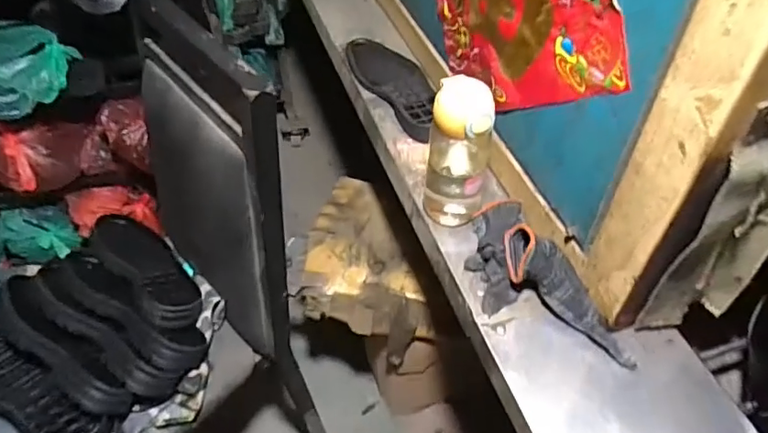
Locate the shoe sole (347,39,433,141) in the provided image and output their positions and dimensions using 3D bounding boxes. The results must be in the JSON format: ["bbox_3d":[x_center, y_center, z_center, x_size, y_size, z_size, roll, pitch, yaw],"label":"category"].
[{"bbox_3d":[0.024,-0.226,0.913,0.104,0.030,0.290,-19,52,-16],"label":"shoe sole"}]

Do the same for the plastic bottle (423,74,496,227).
[{"bbox_3d":[0.090,-0.073,0.660,0.073,0.195,0.083,9,50,8],"label":"plastic bottle"}]

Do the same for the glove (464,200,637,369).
[{"bbox_3d":[0.166,0.071,0.616,0.107,0.061,0.242,-19,51,-15],"label":"glove"}]

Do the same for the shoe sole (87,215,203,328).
[{"bbox_3d":[-0.373,0.086,0.879,0.268,0.038,0.102,39,24,33],"label":"shoe sole"}]

